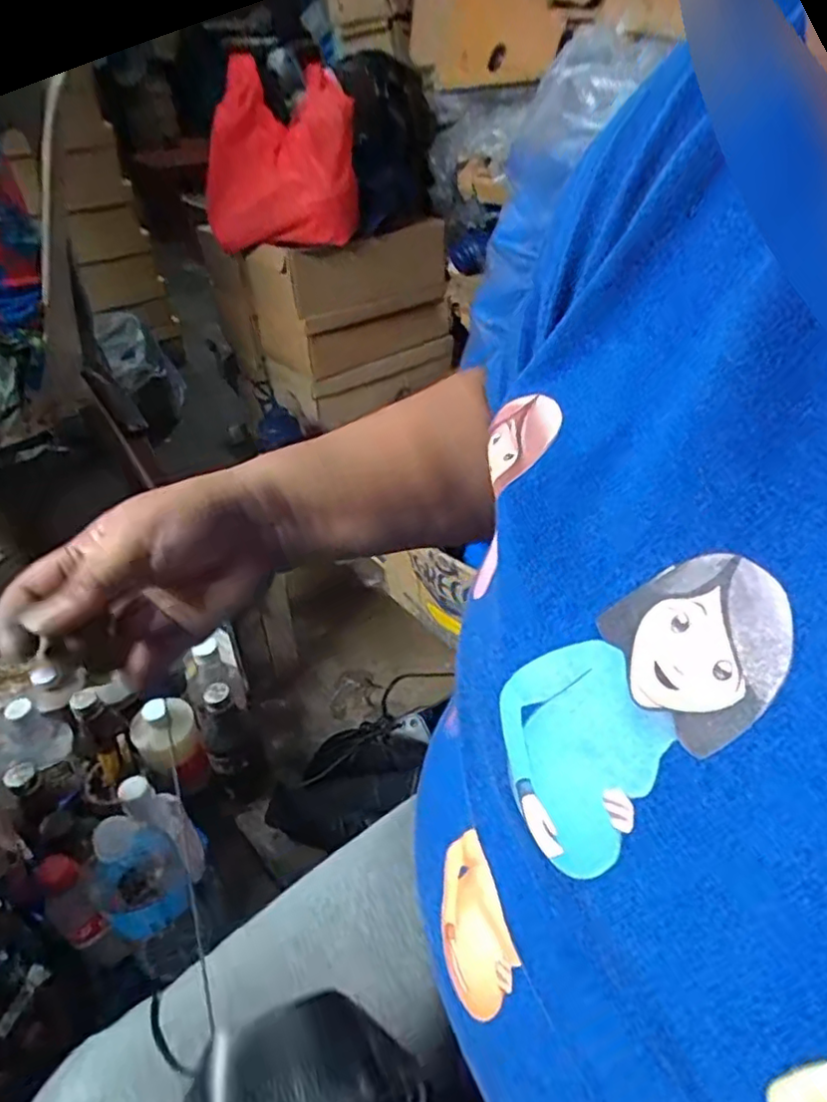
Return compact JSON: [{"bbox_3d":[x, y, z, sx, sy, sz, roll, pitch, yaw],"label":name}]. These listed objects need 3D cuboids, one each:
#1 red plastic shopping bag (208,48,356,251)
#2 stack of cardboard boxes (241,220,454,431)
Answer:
[{"bbox_3d":[-0.201,-0.588,0.935,0.226,0.221,0.155,-6,40,-6],"label":"red plastic shopping bag"},{"bbox_3d":[-0.117,-0.444,1.166,0.349,0.277,0.213,-28,47,-29],"label":"stack of cardboard boxes"}]

